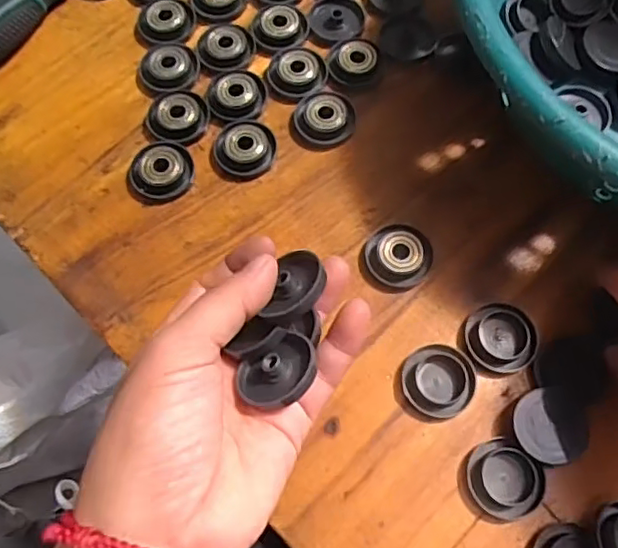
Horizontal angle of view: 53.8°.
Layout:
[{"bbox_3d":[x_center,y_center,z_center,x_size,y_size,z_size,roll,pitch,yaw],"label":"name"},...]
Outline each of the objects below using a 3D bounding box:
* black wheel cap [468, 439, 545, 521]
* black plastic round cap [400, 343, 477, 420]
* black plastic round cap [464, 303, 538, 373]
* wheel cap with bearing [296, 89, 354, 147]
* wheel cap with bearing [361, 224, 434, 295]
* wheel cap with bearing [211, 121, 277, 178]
[{"bbox_3d":[0.084,0.088,0.261,0.031,0.010,0.029,0,69,-1],"label":"black wheel cap"},{"bbox_3d":[0.059,0.049,0.277,0.033,0.008,0.032,0,69,-1],"label":"black plastic round cap"},{"bbox_3d":[0.090,0.029,0.283,0.033,0.007,0.031,0,69,-1],"label":"black plastic round cap"},{"bbox_3d":[0.009,-0.084,0.327,0.032,0.010,0.030,0,69,-1],"label":"wheel cap with bearing"},{"bbox_3d":[0.043,-0.009,0.299,0.031,0.010,0.036,43,74,14],"label":"wheel cap with bearing"},{"bbox_3d":[-0.034,-0.067,0.320,0.030,0.010,0.031,0,69,-1],"label":"wheel cap with bearing"}]

